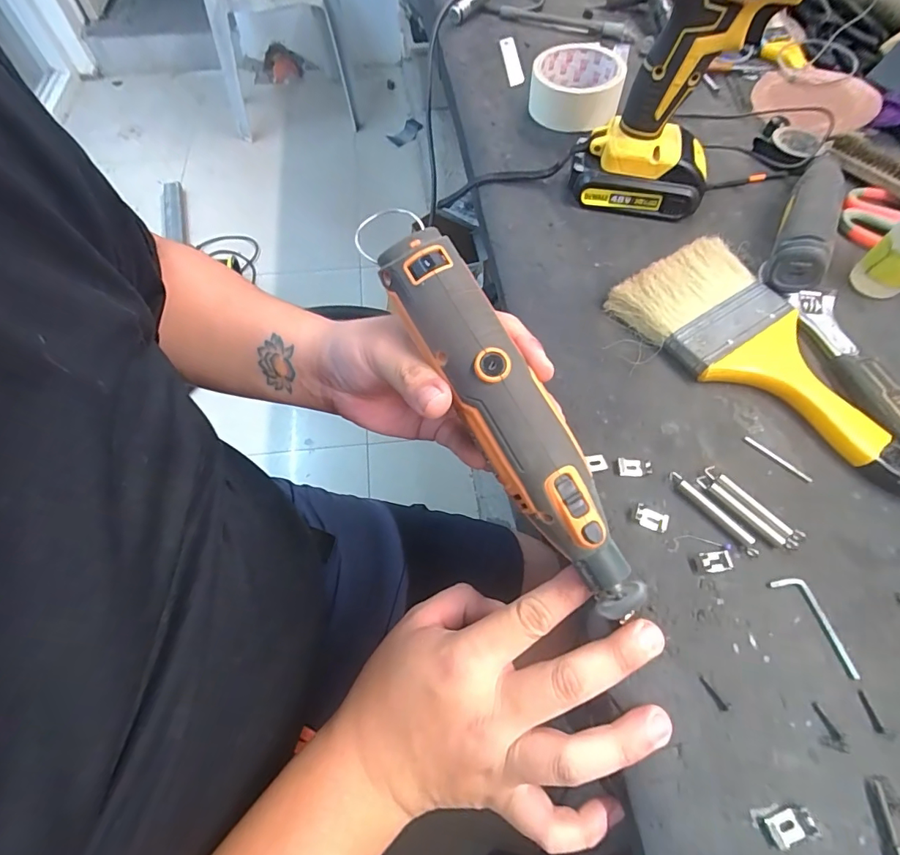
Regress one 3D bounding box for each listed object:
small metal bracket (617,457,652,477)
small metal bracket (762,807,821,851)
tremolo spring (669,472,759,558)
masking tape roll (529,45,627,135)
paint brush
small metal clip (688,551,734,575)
[{"bbox_3d":[0.119,0.026,0.292,0.020,0.005,0.011,10,63,5],"label":"small metal bracket"},{"bbox_3d":[0.157,0.185,0.209,0.022,0.006,0.012,-12,63,-7],"label":"small metal bracket"},{"bbox_3d":[0.161,0.052,0.278,0.008,0.005,0.063,-35,68,-17],"label":"tremolo spring"},{"bbox_3d":[0.128,-0.344,0.461,0.087,0.040,0.084,0,63,0],"label":"masking tape roll"},{"bbox_3d":[0.220,-0.061,0.326,0.102,0.026,0.188,-37,69,-18],"label":"paint brush"},{"bbox_3d":[0.153,0.078,0.265,0.023,0.006,0.011,-7,63,-4],"label":"small metal clip"}]

